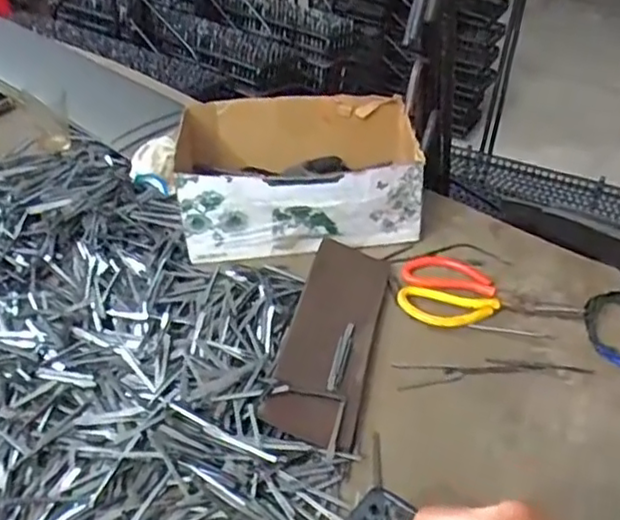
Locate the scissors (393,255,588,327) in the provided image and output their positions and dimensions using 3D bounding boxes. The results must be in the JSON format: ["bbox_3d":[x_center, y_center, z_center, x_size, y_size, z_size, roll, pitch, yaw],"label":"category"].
[{"bbox_3d":[0.196,0.039,0.731,0.189,0.008,0.103,9,37,9],"label":"scissors"}]

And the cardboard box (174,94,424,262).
[{"bbox_3d":[-0.014,-0.111,0.824,0.296,0.112,0.210,-2,37,-5],"label":"cardboard box"}]

